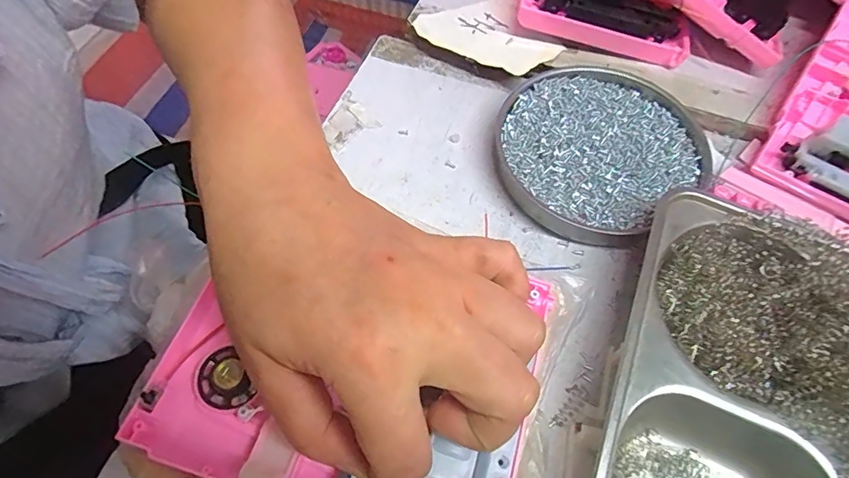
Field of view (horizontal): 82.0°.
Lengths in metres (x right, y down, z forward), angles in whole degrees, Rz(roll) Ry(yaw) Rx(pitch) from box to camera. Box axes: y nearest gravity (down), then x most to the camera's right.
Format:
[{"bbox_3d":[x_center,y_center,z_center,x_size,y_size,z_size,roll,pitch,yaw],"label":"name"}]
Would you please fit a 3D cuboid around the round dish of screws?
[{"bbox_3d":[0.113,-0.060,0.330,0.136,0.020,0.126,1,61,-2],"label":"round dish of screws"}]

